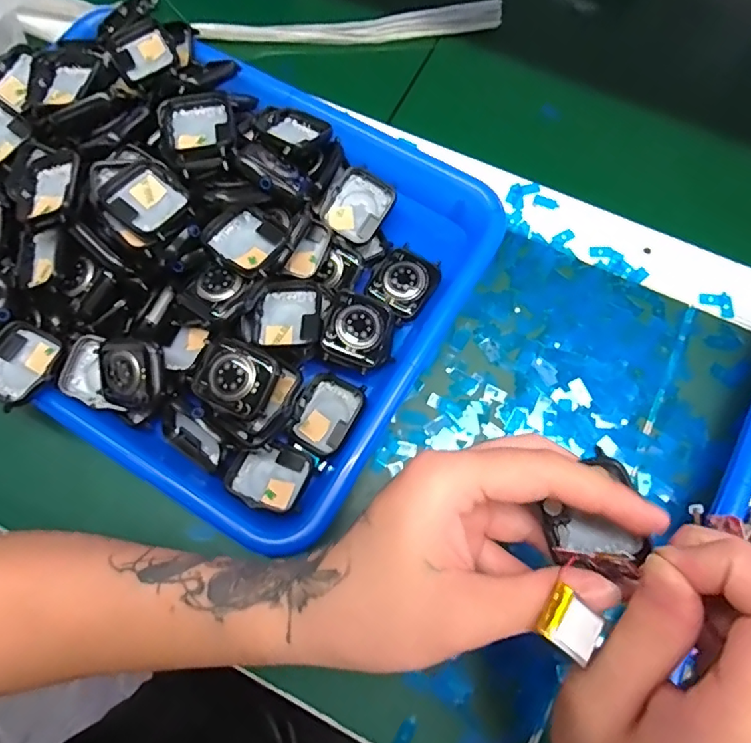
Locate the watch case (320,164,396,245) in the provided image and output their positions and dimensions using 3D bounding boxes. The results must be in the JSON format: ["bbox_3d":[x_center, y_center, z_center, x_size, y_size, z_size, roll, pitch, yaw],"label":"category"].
[{"bbox_3d":[-0.010,-0.103,0.327,0.036,0.009,0.045,28,90,-1],"label":"watch case"}]

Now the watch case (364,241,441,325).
[{"bbox_3d":[0.017,-0.056,0.319,0.036,0.006,0.044,33,77,11],"label":"watch case"}]

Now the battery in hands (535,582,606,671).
[{"bbox_3d":[0.068,0.088,0.180,0.020,0.006,0.017,36,78,12],"label":"battery in hands"}]

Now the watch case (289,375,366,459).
[{"bbox_3d":[-0.028,0.024,0.300,0.037,0.014,0.044,32,77,11],"label":"watch case"}]

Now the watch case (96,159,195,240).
[{"bbox_3d":[-0.126,-0.095,0.291,0.046,0.011,0.038,38,78,12],"label":"watch case"}]

